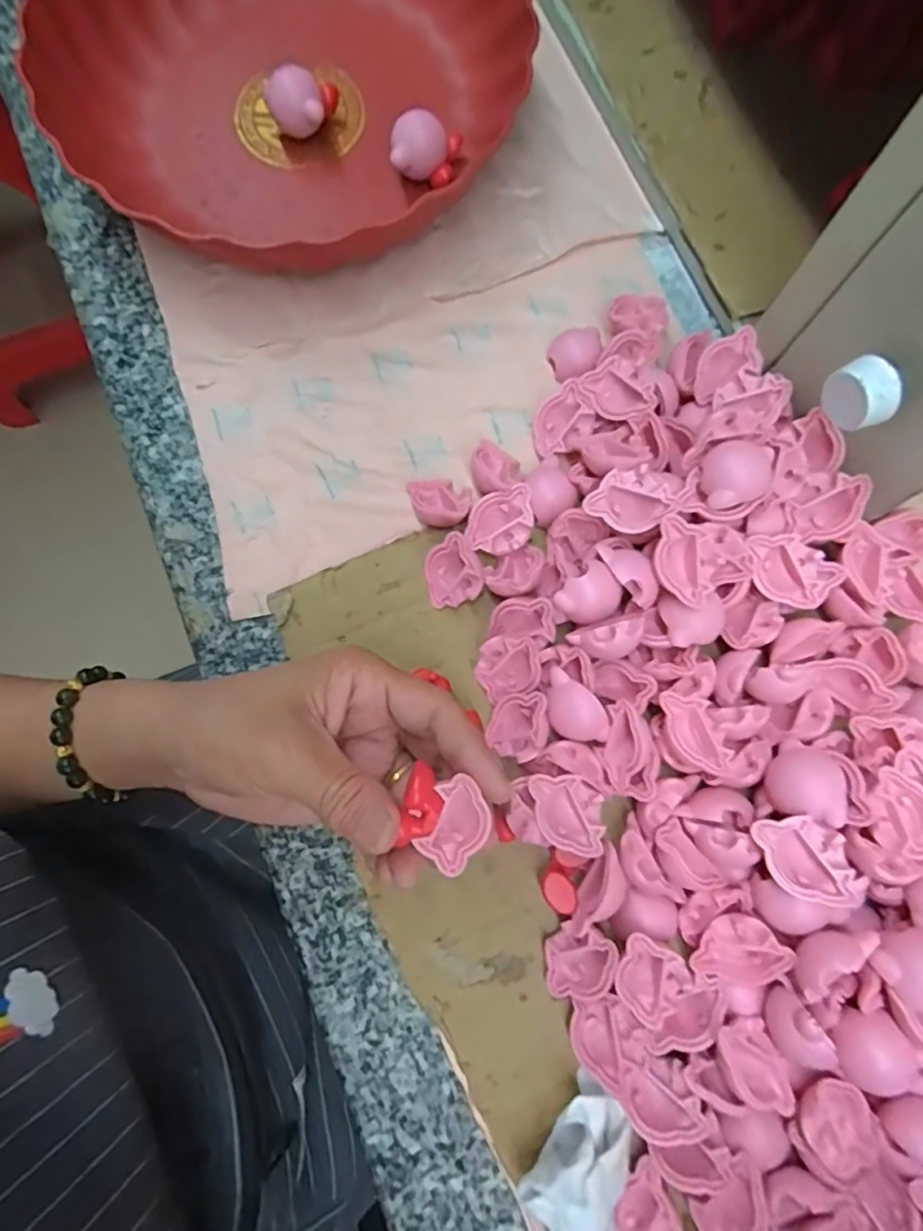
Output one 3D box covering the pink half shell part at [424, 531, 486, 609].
[{"bbox_3d":[-0.004,-0.020,0.291,0.030,0.009,0.030,14,120,25],"label":"pink half shell part"}]

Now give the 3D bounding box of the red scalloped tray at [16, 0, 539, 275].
[{"bbox_3d":[-0.092,-0.288,0.332,0.234,0.048,0.242,42,82,8],"label":"red scalloped tray"}]

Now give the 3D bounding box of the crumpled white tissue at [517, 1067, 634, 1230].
[{"bbox_3d":[0.042,0.232,0.242,0.039,0.030,0.092,9,79,2],"label":"crumpled white tissue"}]

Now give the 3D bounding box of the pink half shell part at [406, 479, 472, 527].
[{"bbox_3d":[-0.012,-0.055,0.303,0.031,0.018,0.025,15,79,3],"label":"pink half shell part"}]

